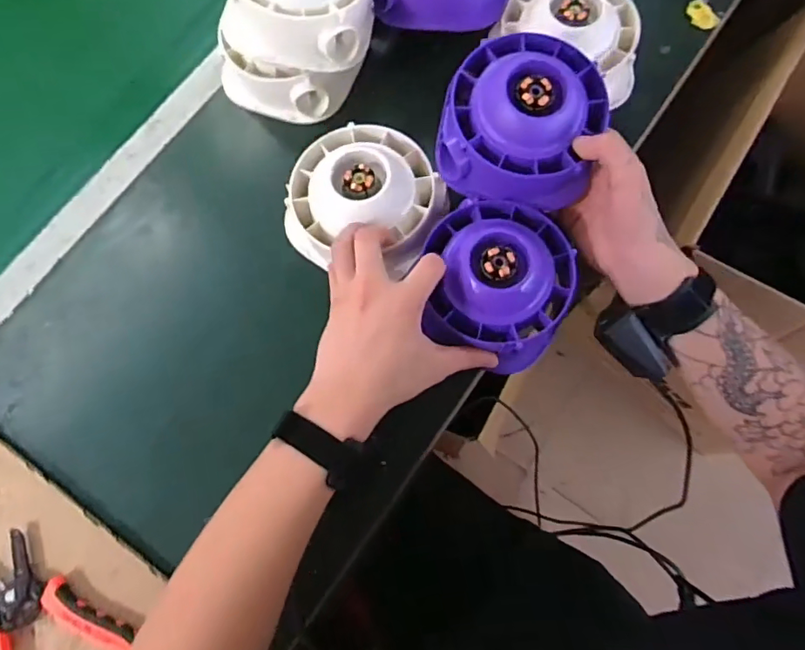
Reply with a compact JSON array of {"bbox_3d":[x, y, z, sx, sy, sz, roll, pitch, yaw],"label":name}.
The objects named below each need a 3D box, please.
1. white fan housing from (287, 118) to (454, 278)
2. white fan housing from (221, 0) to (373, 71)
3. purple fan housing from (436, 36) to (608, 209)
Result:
[{"bbox_3d":[-0.032,-0.123,0.478,0.139,0.063,0.129,15,76,6],"label":"white fan housing"},{"bbox_3d":[-0.097,-0.312,0.482,0.134,0.066,0.132,12,76,5],"label":"white fan housing"},{"bbox_3d":[0.101,-0.176,0.438,0.129,0.071,0.123,11,76,5],"label":"purple fan housing"}]

